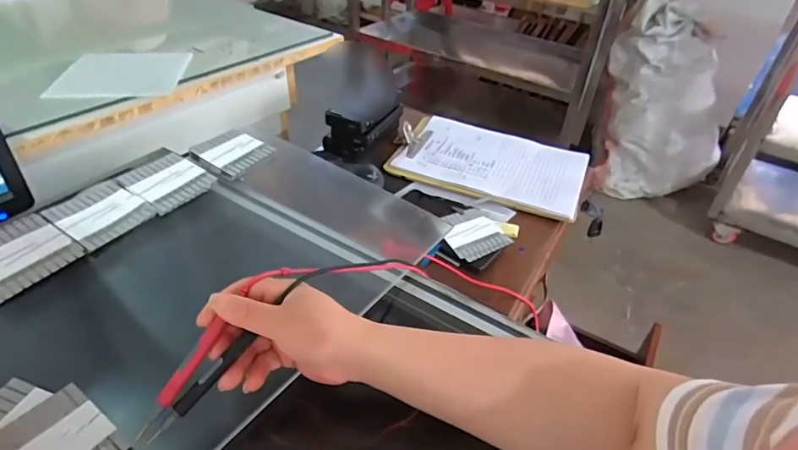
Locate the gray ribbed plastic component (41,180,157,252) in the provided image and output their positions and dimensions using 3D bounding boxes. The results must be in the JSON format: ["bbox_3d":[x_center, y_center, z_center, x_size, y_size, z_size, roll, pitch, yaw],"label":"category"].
[{"bbox_3d":[-0.312,-0.013,0.493,0.078,0.013,0.074,22,43,21],"label":"gray ribbed plastic component"}]

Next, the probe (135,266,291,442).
[{"bbox_3d":[-0.128,0.080,0.331,0.011,0.018,0.142,26,63,20],"label":"probe"}]

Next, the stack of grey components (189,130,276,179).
[{"bbox_3d":[-0.211,-0.092,0.602,0.069,0.018,0.078,24,43,23],"label":"stack of grey components"}]

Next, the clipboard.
[{"bbox_3d":[0.156,-0.110,0.809,0.310,0.023,0.228,14,41,13],"label":"clipboard"}]

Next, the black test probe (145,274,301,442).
[{"bbox_3d":[-0.116,0.090,0.330,0.010,0.011,0.136,31,67,25],"label":"black test probe"}]

